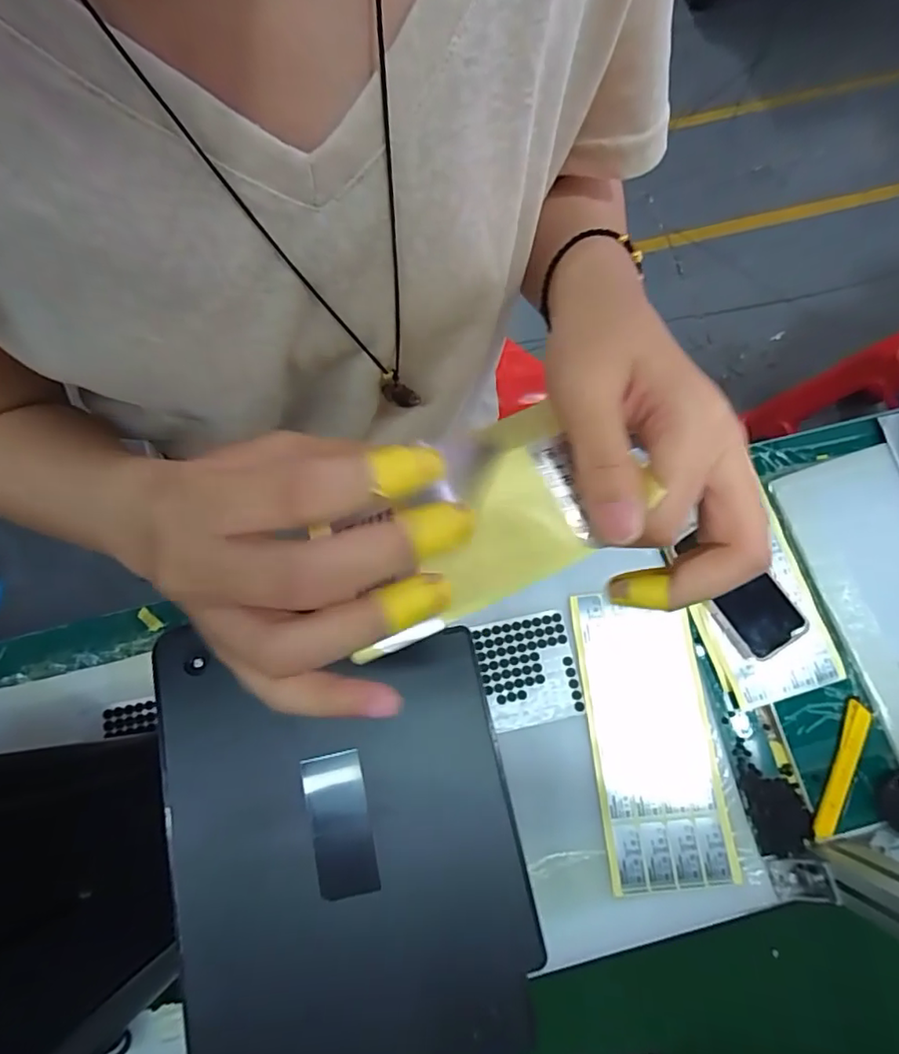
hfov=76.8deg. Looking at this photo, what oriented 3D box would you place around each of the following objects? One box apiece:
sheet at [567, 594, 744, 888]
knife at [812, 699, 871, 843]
[{"bbox_3d":[0.199,0.206,0.565,0.119,0.011,0.272,-5,76,0],"label":"sheet"},{"bbox_3d":[0.386,0.240,0.556,0.019,0.009,0.138,24,78,7],"label":"knife"}]

